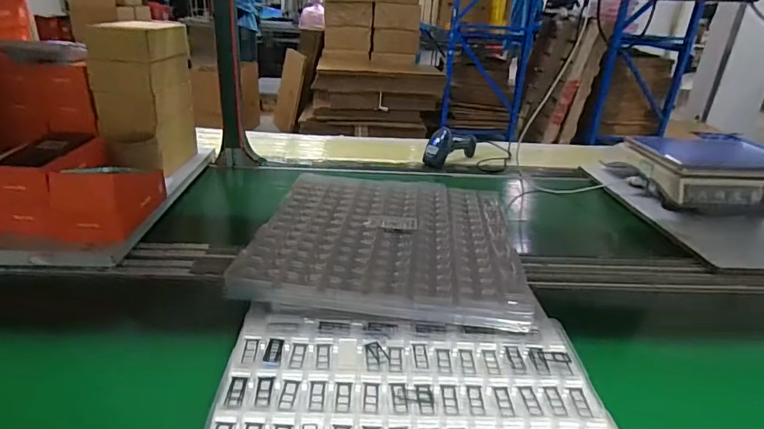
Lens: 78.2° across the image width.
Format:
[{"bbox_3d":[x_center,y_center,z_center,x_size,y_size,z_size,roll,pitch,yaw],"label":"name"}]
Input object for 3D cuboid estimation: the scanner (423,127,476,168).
[{"bbox_3d":[0.181,-0.188,1.279,0.060,0.085,0.170,22,31,36],"label":"scanner"}]

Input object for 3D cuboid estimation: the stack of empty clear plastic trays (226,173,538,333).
[{"bbox_3d":[0.013,0.027,0.760,0.380,0.039,0.422,3,24,4],"label":"stack of empty clear plastic trays"}]

